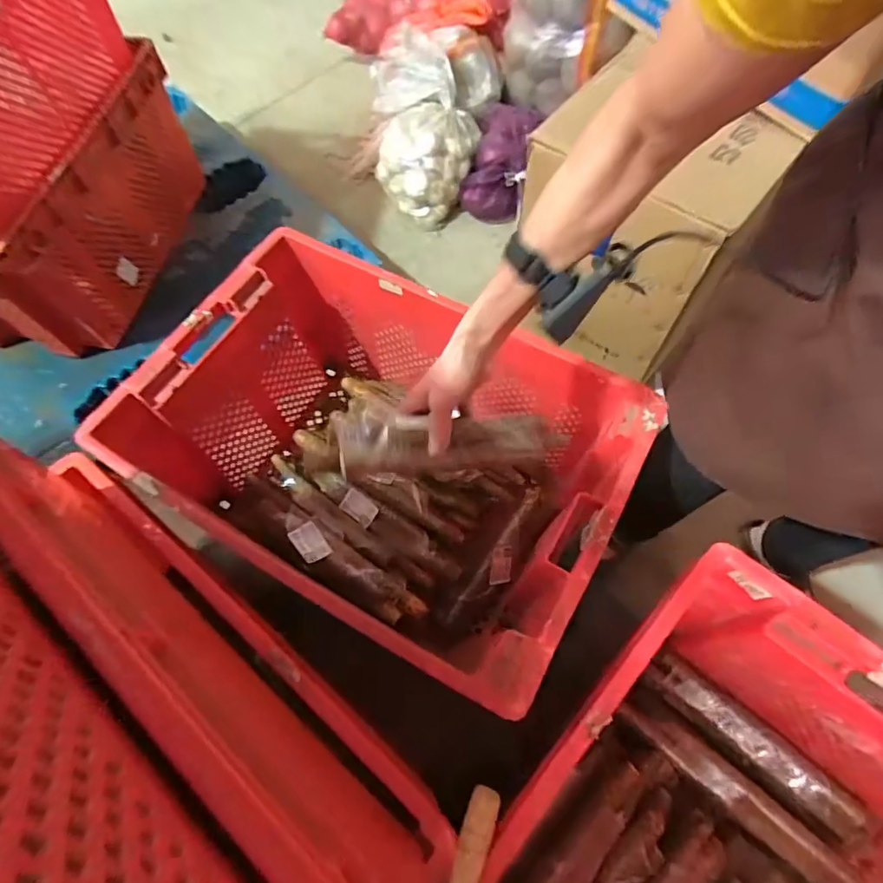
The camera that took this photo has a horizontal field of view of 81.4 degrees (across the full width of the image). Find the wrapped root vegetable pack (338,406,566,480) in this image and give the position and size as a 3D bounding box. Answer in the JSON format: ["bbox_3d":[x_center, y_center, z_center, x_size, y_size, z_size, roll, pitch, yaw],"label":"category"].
[{"bbox_3d":[0.019,-0.003,0.570,0.258,0.032,0.063,-2,62,-18],"label":"wrapped root vegetable pack"}]

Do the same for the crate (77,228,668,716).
[{"bbox_3d":[-0.080,0.038,0.776,0.610,0.323,0.425,26,67,14],"label":"crate"}]

